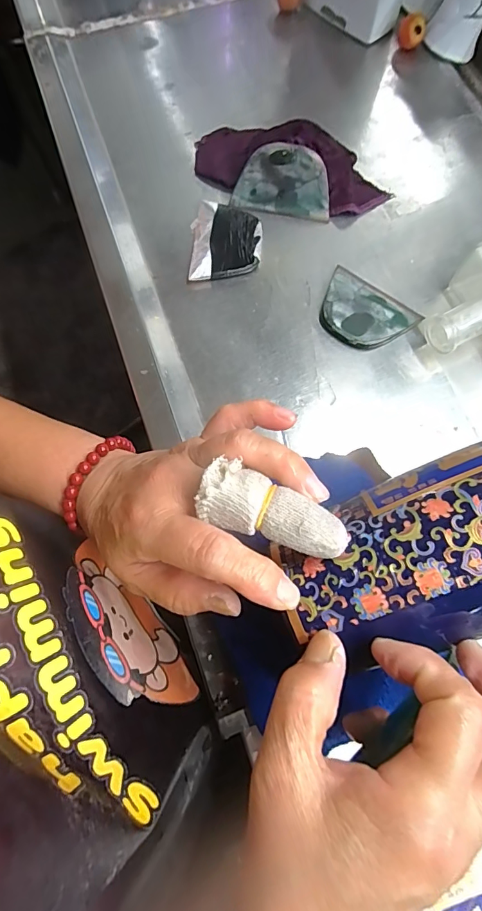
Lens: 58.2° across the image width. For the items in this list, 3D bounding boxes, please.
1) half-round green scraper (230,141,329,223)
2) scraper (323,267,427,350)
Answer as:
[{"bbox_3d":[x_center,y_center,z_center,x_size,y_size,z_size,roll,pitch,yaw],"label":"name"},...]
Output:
[{"bbox_3d":[0.039,-0.248,0.390,0.086,0.007,0.057,12,107,6],"label":"half-round green scraper"},{"bbox_3d":[0.101,-0.117,0.361,0.079,0.009,0.061,36,74,11],"label":"scraper"}]

